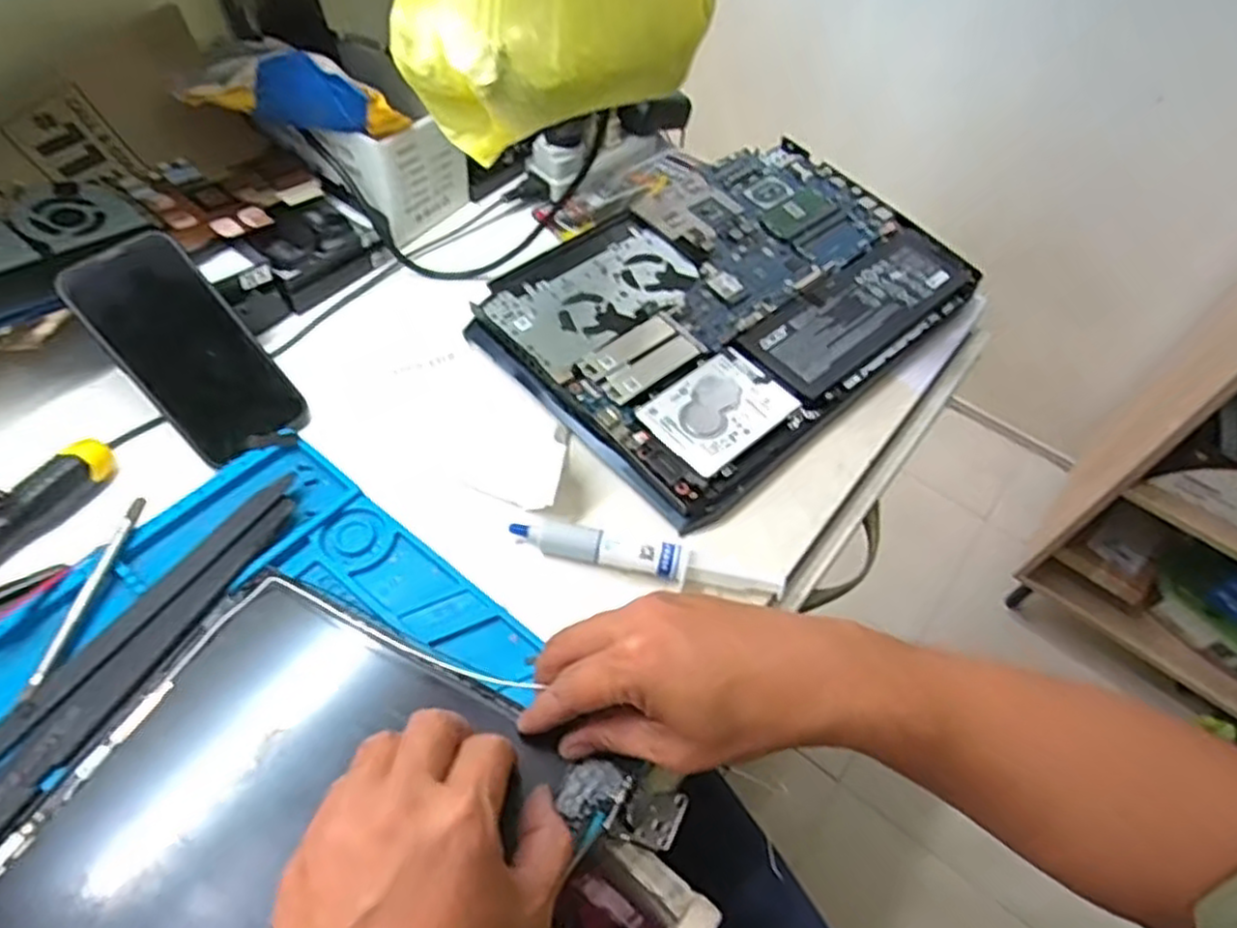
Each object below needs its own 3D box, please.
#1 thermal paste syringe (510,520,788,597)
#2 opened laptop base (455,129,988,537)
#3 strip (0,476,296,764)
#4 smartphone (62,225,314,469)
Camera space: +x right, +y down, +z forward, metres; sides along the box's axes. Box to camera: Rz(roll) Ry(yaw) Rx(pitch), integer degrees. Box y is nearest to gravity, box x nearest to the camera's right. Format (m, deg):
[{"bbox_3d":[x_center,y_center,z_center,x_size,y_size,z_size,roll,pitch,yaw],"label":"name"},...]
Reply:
[{"bbox_3d":[0.017,0.057,0.453,0.166,0.016,0.023,11,54,3],"label":"thermal paste syringe"},{"bbox_3d":[0.093,-0.138,0.592,0.369,0.023,0.255,-37,65,-27],"label":"opened laptop base"},{"bbox_3d":[-0.298,0.124,0.379,0.022,0.010,0.335,29,57,15],"label":"strip"},{"bbox_3d":[-0.276,-0.074,0.474,0.074,0.009,0.146,-42,106,-27],"label":"smartphone"}]

